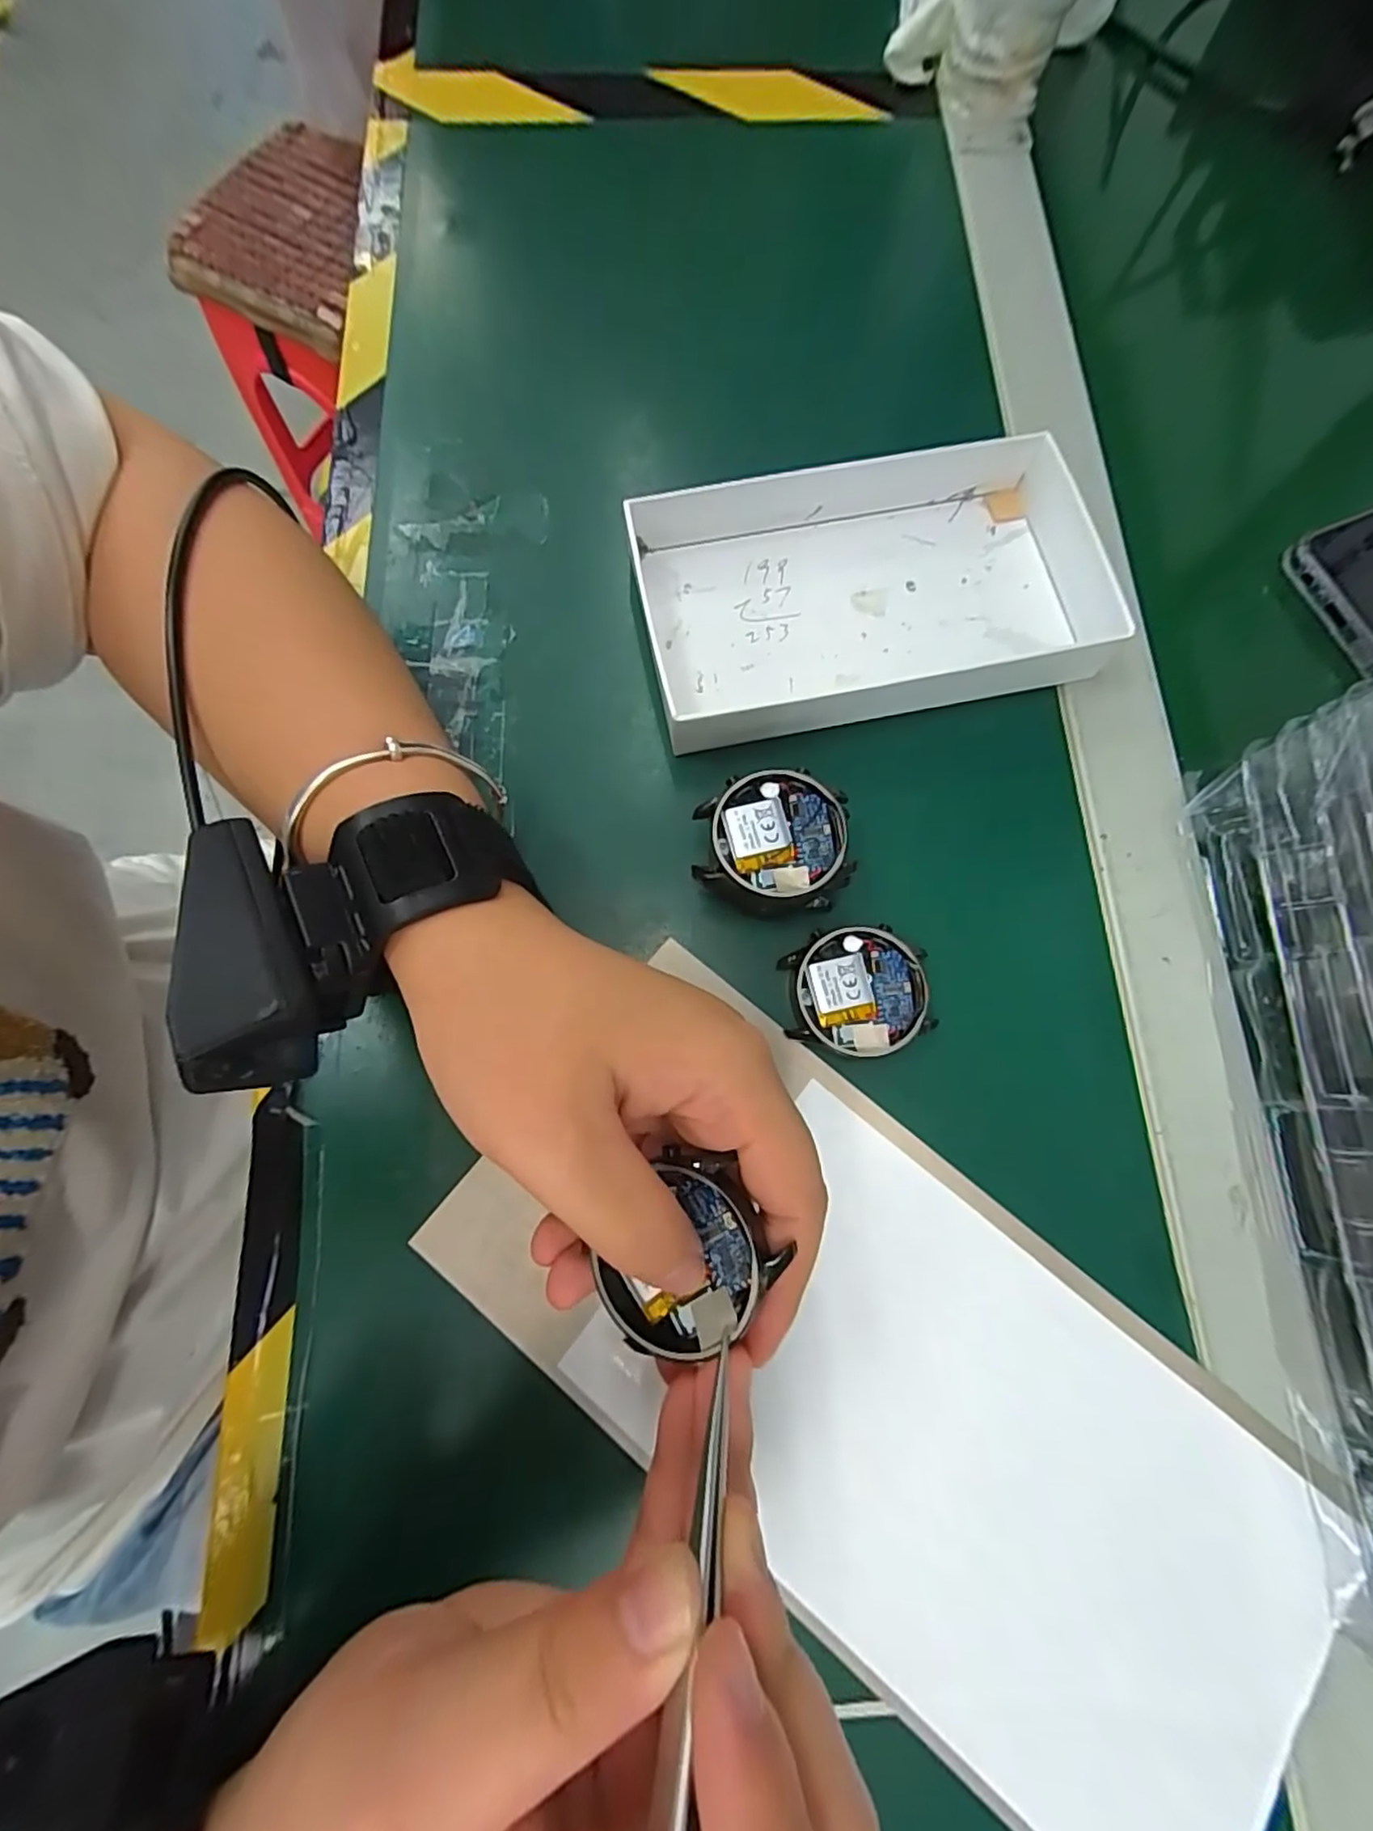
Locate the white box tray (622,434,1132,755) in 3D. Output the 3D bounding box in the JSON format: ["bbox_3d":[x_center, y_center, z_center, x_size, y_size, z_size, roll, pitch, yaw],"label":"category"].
[{"bbox_3d":[0.076,-0.127,0.254,0.181,0.028,0.097,-12,76,-3],"label":"white box tray"}]

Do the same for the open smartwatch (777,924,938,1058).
[{"bbox_3d":[0.060,0.027,0.225,0.048,0.011,0.042,-4,75,-1],"label":"open smartwatch"}]

